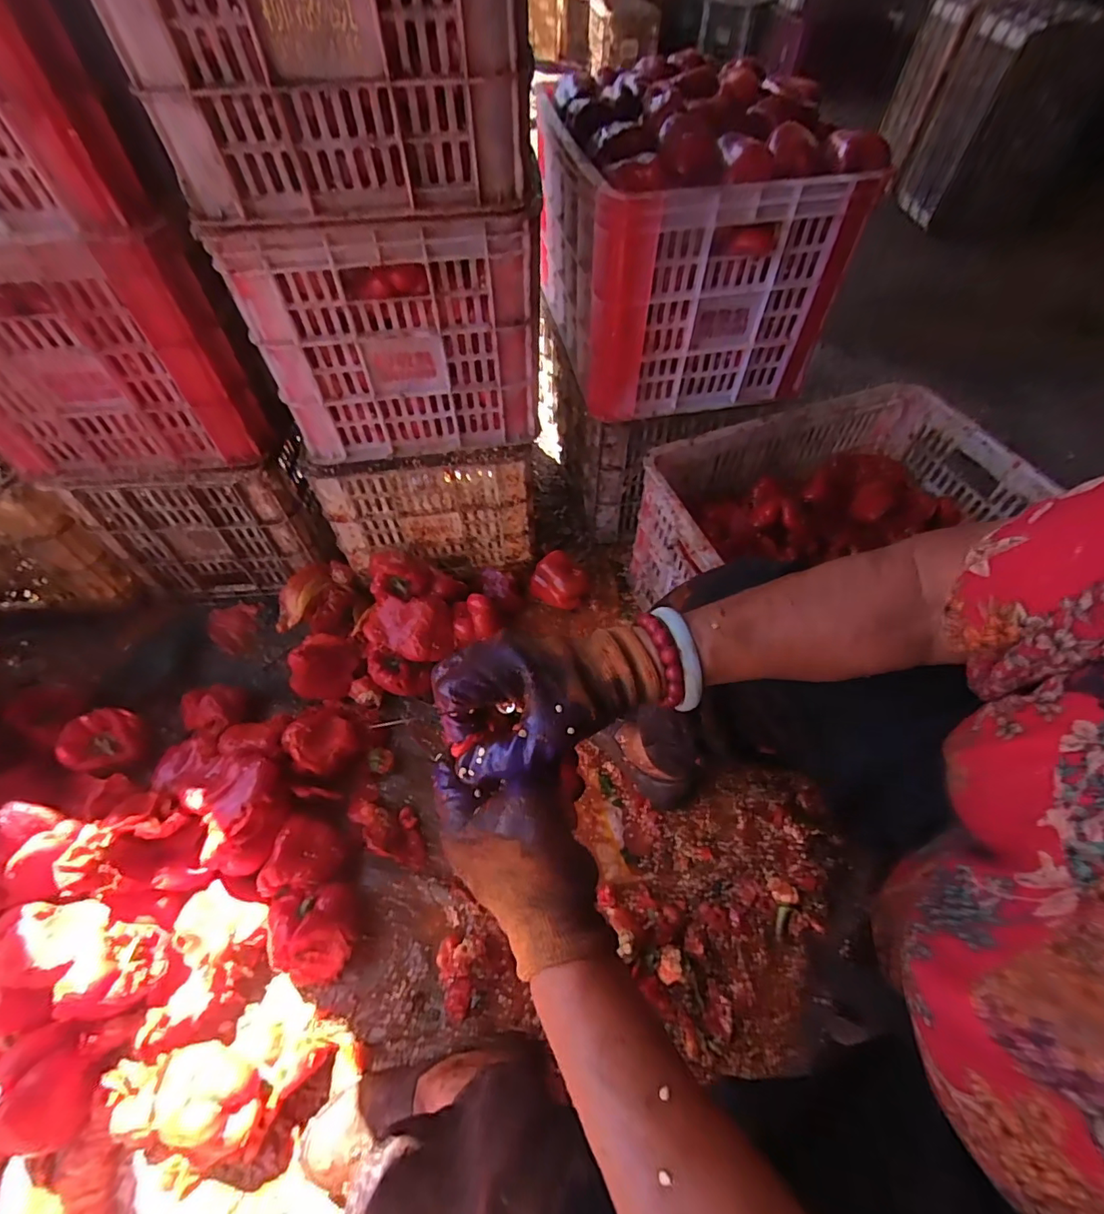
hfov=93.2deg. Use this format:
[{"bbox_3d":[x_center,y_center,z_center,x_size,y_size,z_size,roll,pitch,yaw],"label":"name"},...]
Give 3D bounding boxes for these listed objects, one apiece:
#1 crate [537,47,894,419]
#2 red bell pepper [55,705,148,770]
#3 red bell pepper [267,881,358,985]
[{"bbox_3d":[0.185,-0.598,0.835,0.356,0.328,0.475,-8,56,-7],"label":"crate"},{"bbox_3d":[-0.663,0.194,0.770,0.096,0.071,0.096,23,58,15],"label":"red bell pepper"},{"bbox_3d":[-0.296,0.402,0.646,0.095,0.066,0.104,-11,56,-8],"label":"red bell pepper"}]

